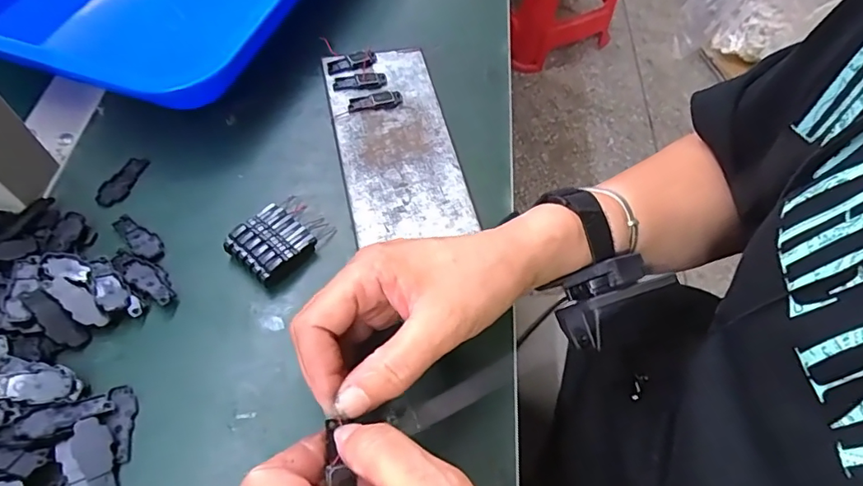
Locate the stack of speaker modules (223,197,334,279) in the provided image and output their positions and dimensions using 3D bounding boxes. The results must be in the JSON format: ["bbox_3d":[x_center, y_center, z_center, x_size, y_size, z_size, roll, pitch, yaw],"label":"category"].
[{"bbox_3d":[-0.093,-0.004,0.318,0.041,0.016,0.055,33,62,15],"label":"stack of speaker modules"}]

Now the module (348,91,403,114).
[{"bbox_3d":[-0.041,-0.104,0.381,0.040,0.004,0.016,-14,61,-12],"label":"module"}]

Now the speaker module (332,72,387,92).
[{"bbox_3d":[-0.055,-0.124,0.396,0.039,0.004,0.016,-5,60,-7],"label":"speaker module"}]

